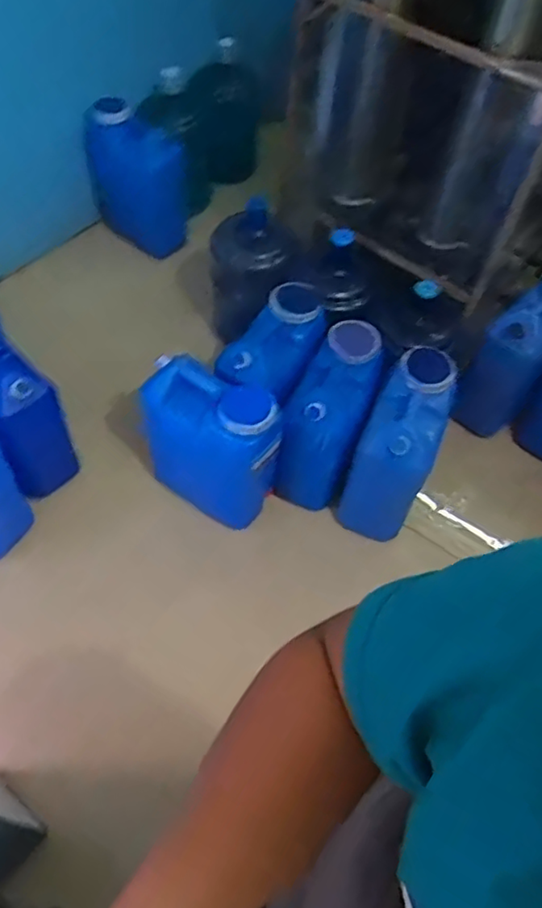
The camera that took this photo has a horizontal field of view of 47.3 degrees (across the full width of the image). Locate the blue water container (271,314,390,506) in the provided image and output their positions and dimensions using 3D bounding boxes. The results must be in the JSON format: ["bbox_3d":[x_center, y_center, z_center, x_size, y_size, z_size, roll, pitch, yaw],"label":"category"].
[{"bbox_3d":[0.142,-0.077,1.563,0.176,0.397,0.326,20,56,9],"label":"blue water container"}]

